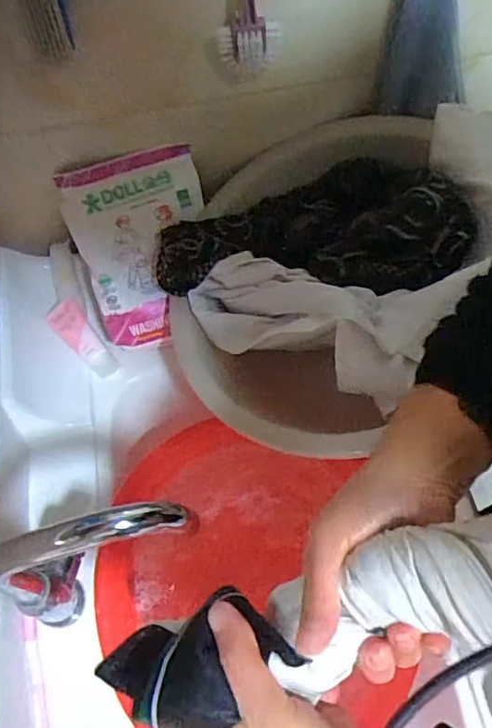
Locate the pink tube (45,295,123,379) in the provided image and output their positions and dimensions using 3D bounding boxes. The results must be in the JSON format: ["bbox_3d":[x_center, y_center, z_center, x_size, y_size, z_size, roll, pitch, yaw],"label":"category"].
[{"bbox_3d":[-0.192,-0.031,0.673,0.039,0.019,0.102,-39,94,-16],"label":"pink tube"}]

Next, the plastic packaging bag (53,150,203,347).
[{"bbox_3d":[-0.112,-0.127,0.631,0.146,0.030,0.201,-15,97,-11],"label":"plastic packaging bag"}]

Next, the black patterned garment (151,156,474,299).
[{"bbox_3d":[0.060,-0.150,0.588,0.311,0.081,0.165,-4,62,1],"label":"black patterned garment"}]

